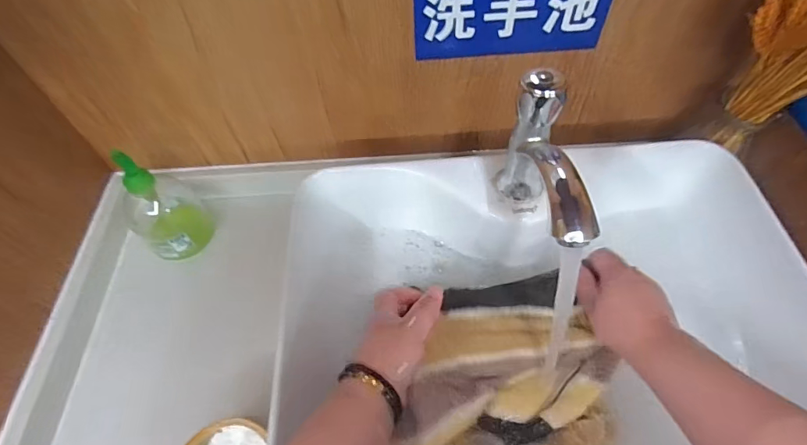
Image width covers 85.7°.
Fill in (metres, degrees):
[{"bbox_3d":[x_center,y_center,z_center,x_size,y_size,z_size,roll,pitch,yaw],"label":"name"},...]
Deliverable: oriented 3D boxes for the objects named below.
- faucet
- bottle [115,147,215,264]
[{"bbox_3d":[0.116,-0.029,0.362,0.032,0.129,0.136,-5,56,-1],"label":"faucet"},{"bbox_3d":[-0.304,-0.026,0.541,0.084,0.157,0.084,35,63,22],"label":"bottle"}]

